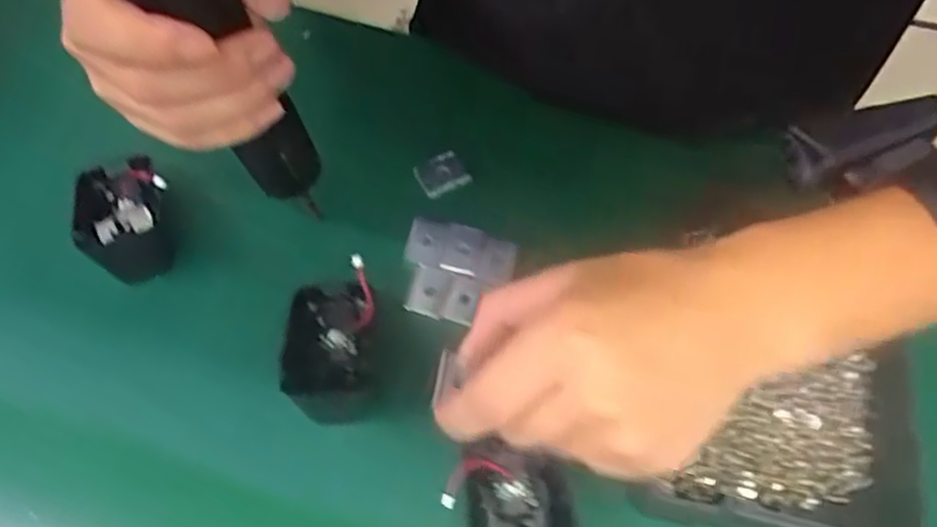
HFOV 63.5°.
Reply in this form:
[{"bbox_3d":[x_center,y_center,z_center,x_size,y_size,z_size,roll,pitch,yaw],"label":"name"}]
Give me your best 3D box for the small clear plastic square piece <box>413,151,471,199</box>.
[{"bbox_3d":[-0.015,-0.051,0.441,0.028,0.008,0.022,-29,67,-16],"label":"small clear plastic square piece"}]

